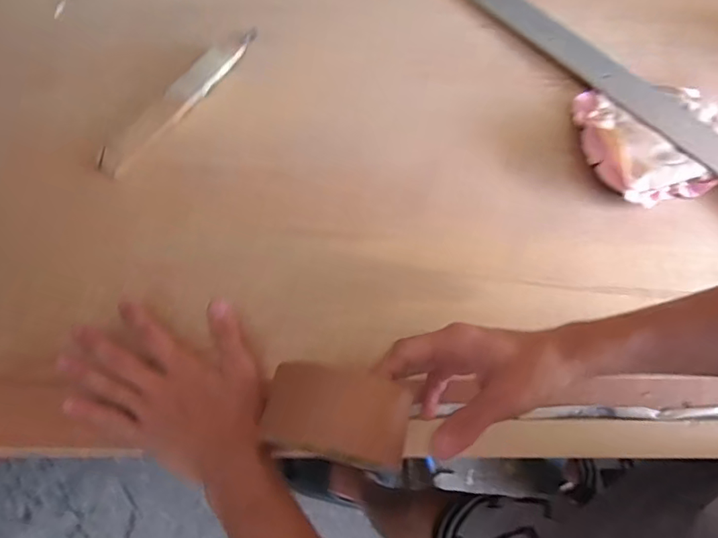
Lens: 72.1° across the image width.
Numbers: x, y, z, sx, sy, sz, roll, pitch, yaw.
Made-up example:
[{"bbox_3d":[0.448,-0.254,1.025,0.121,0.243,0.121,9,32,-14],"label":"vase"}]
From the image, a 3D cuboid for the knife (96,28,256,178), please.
[{"bbox_3d":[-0.174,-0.166,0.478,0.035,0.009,0.198,39,76,9],"label":"knife"}]

